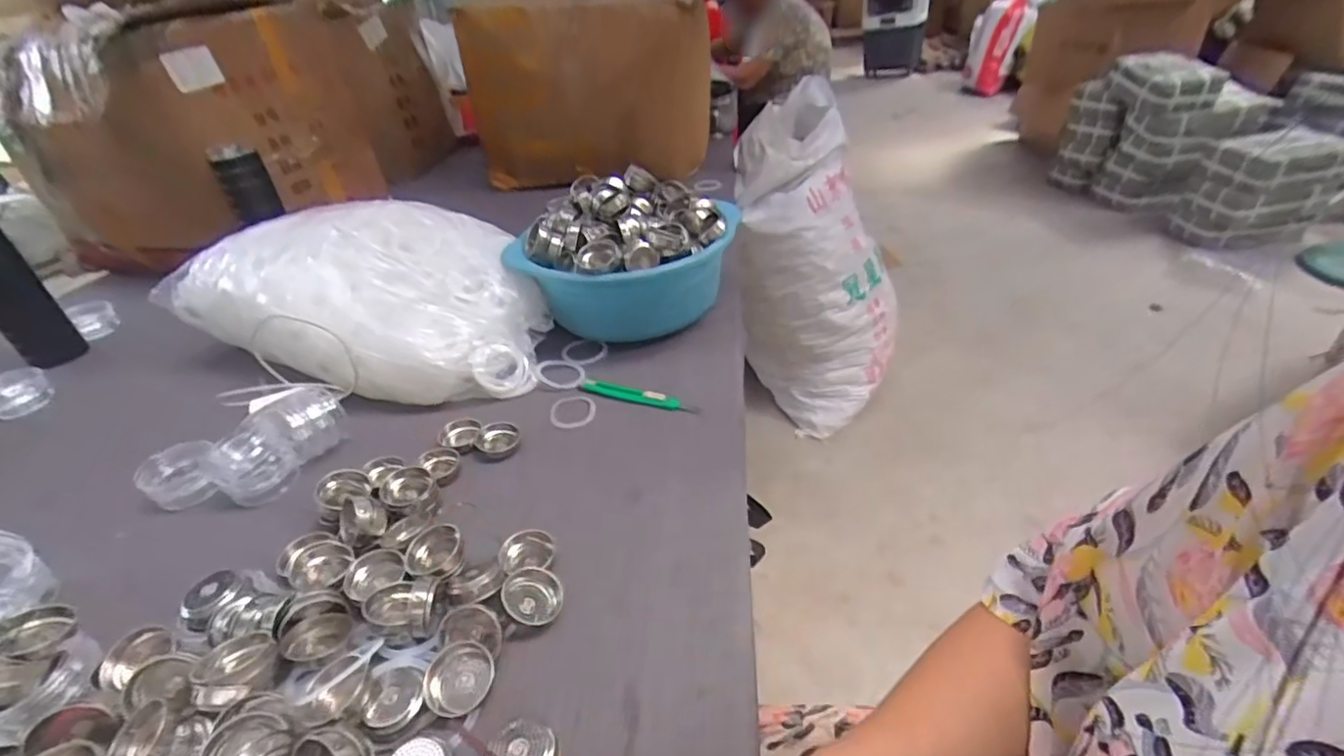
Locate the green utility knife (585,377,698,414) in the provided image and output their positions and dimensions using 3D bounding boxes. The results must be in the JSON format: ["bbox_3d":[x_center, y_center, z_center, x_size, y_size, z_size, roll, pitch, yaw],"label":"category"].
[{"bbox_3d":[-0.038,0.020,0.650,0.143,0.011,0.017,12,39,24],"label":"green utility knife"}]

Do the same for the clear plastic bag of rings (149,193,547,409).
[{"bbox_3d":[-0.380,-0.116,0.743,0.476,0.151,0.250,8,37,19],"label":"clear plastic bag of rings"}]

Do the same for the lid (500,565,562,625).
[{"bbox_3d":[-0.104,0.165,0.439,0.040,0.018,0.045,-30,44,-32],"label":"lid"}]

